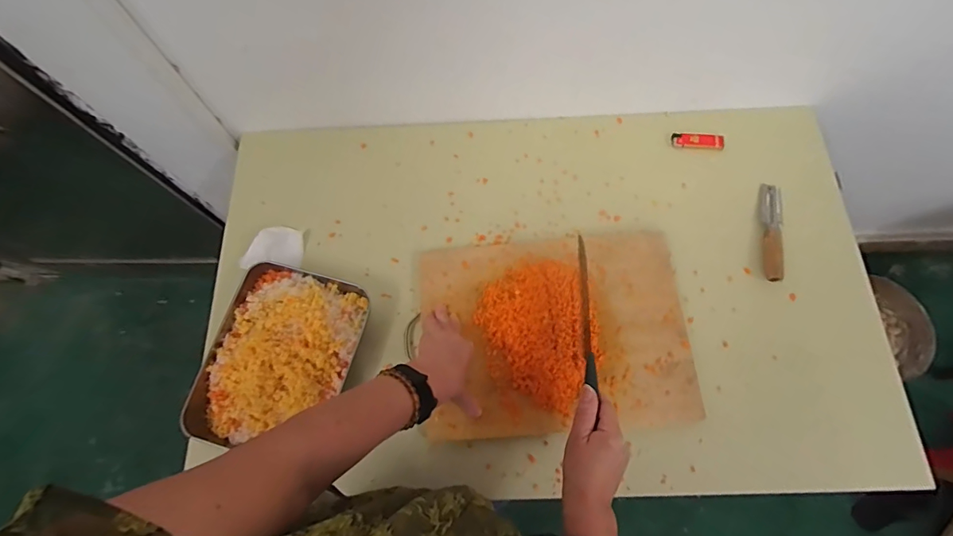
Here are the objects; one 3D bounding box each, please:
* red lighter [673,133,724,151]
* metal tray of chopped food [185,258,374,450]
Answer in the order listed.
[{"bbox_3d":[0.368,-0.210,0.746,0.081,0.016,0.023,9,73,4],"label":"red lighter"},{"bbox_3d":[-0.272,0.126,0.634,0.186,0.055,0.251,16,73,6],"label":"metal tray of chopped food"}]

